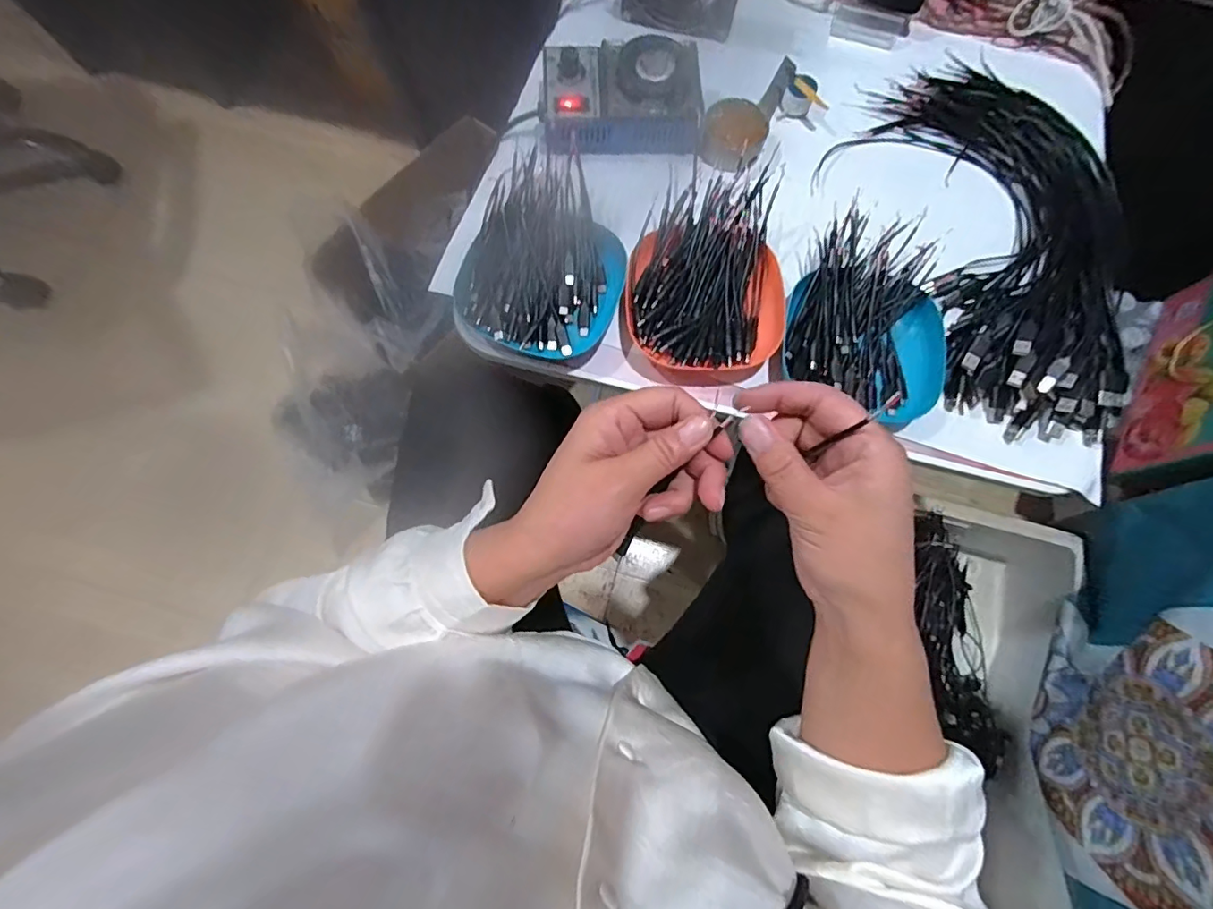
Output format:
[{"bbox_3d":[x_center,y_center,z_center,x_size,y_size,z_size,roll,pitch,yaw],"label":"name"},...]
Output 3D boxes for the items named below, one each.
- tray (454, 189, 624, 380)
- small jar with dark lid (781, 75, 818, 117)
[{"bbox_3d":[-0.057,-0.157,0.493,0.136,0.040,0.154,15,76,2],"label":"tray"},{"bbox_3d":[0.198,-0.369,0.561,0.030,0.024,0.028,0,76,-1],"label":"small jar with dark lid"}]

